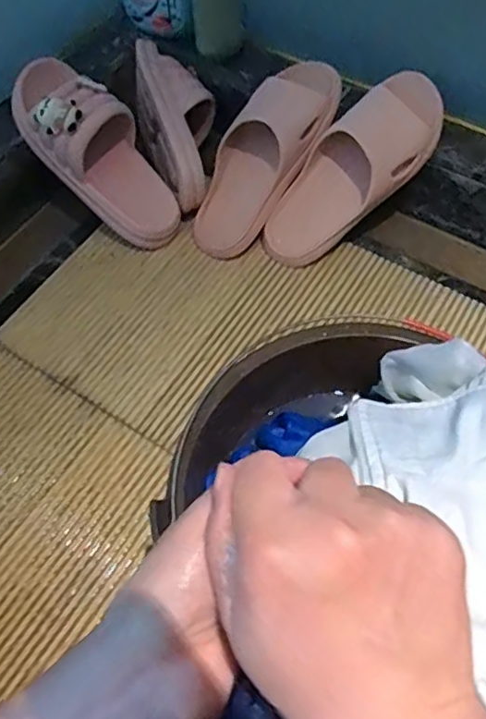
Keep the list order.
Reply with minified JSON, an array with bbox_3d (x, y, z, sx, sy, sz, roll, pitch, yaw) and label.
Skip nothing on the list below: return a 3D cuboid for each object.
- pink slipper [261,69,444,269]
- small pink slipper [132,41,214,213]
[{"bbox_3d":[0.128,-0.217,0.689,0.258,0.058,0.091,-47,65,15],"label":"pink slipper"},{"bbox_3d":[-0.083,-0.300,0.758,0.101,0.085,0.232,-11,73,-5],"label":"small pink slipper"}]

